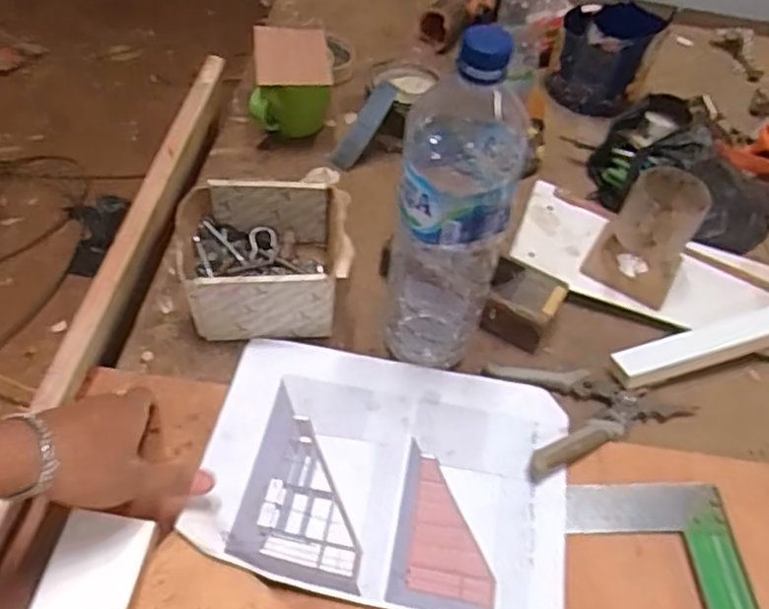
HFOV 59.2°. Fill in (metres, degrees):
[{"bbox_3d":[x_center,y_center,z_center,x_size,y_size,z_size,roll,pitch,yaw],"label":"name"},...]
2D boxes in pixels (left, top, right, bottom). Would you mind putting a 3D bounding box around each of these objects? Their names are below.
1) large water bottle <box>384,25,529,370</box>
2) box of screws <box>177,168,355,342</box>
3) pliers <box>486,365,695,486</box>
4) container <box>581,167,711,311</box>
[{"bbox_3d":[0.049,-0.067,0.530,0.088,0.304,0.085,7,51,2],"label":"large water bottle"},{"bbox_3d":[-0.113,-0.043,0.641,0.150,0.084,0.126,-3,52,-6],"label":"box of screws"},{"bbox_3d":[0.179,0.076,0.613,0.175,0.034,0.115,-19,55,-18],"label":"pliers"},{"bbox_3d":[0.265,-0.074,0.681,0.085,0.107,0.084,28,55,17],"label":"container"}]

